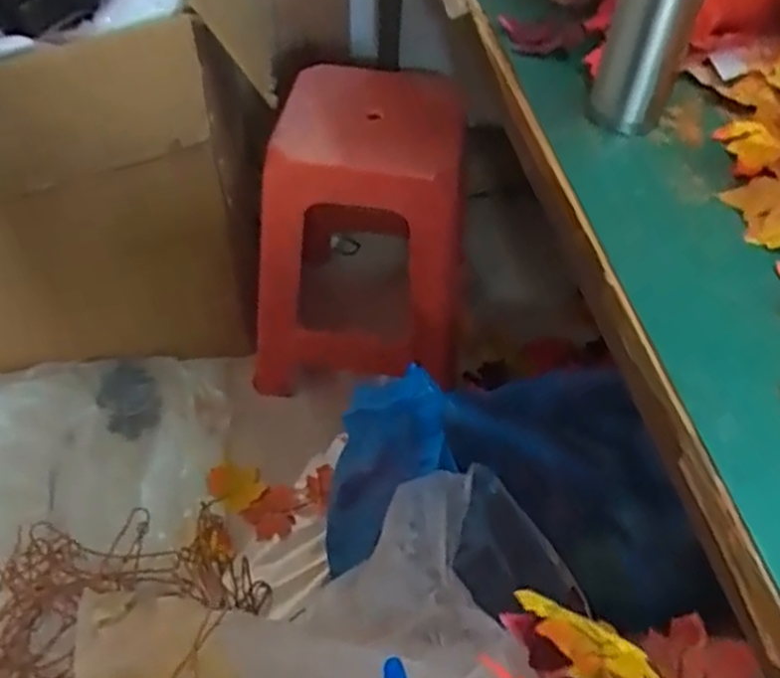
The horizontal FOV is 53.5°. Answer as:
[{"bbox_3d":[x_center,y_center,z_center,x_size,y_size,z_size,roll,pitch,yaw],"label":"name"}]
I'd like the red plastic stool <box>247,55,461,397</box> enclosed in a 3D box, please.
[{"bbox_3d":[-0.049,-0.162,1.280,0.346,0.477,0.283,2,47,-1],"label":"red plastic stool"}]

